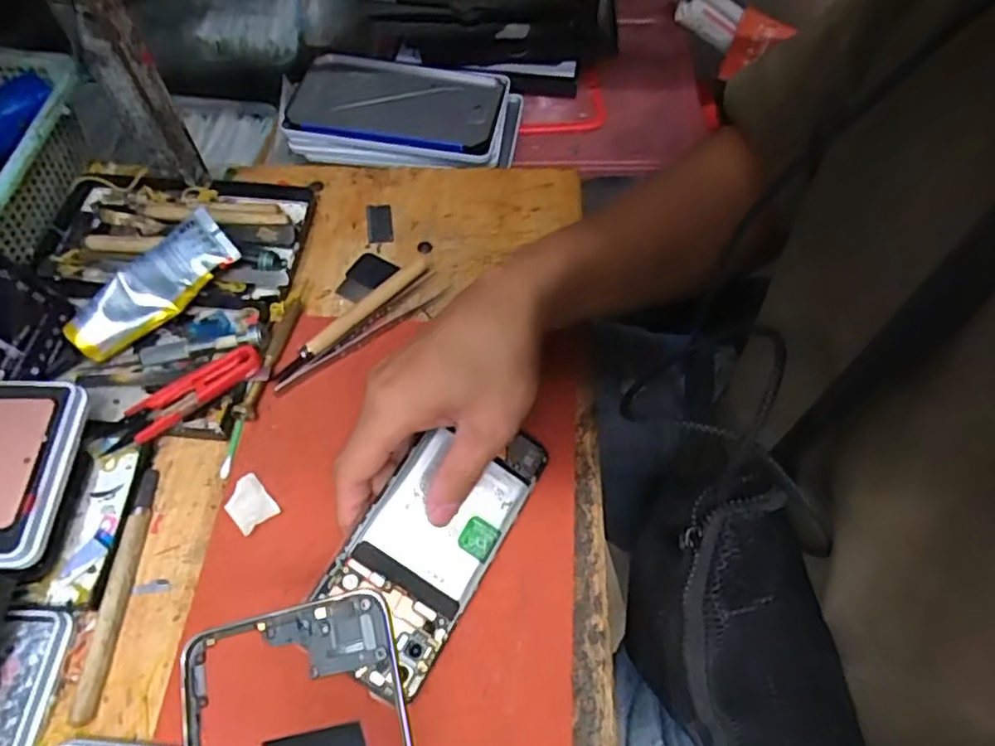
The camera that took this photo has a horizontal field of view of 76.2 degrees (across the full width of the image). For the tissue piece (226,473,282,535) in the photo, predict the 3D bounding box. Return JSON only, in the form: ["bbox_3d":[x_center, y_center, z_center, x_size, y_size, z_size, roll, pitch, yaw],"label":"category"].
[{"bbox_3d":[-0.141,0.074,0.361,0.023,0.005,0.030,-36,67,-21],"label":"tissue piece"}]

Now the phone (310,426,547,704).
[{"bbox_3d":[-0.035,0.087,0.337,0.069,0.006,0.147,35,66,-3],"label":"phone"}]

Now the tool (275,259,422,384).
[{"bbox_3d":[-0.098,-0.039,0.430,0.012,0.008,0.128,38,65,18],"label":"tool"}]

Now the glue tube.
[{"bbox_3d":[-0.224,-0.055,0.414,0.113,0.027,0.039,-43,69,-7],"label":"glue tube"}]

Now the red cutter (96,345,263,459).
[{"bbox_3d":[-0.192,0.016,0.388,0.099,0.019,0.025,-30,65,-19],"label":"red cutter"}]

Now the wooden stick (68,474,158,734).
[{"bbox_3d":[-0.208,0.116,0.346,0.014,0.009,0.131,2,59,-2],"label":"wooden stick"}]

